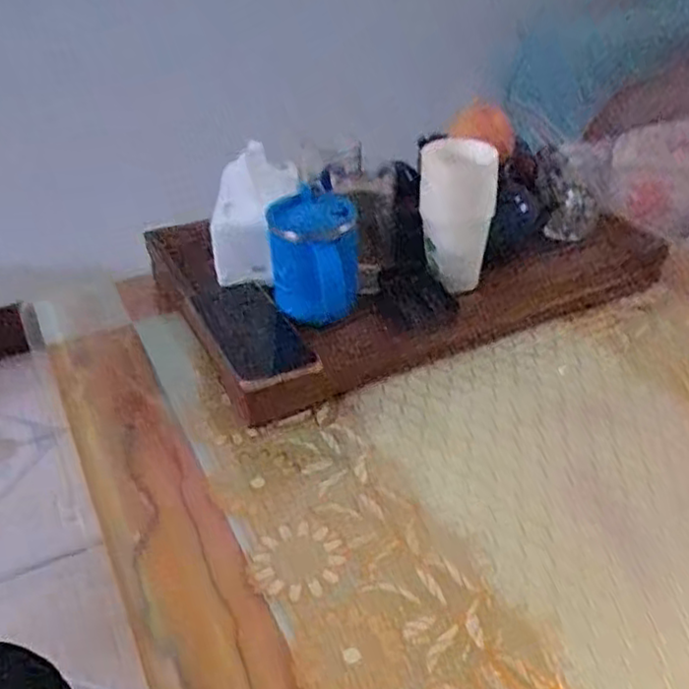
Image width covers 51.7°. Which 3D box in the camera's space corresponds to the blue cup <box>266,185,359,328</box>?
[{"bbox_3d":[-0.030,-0.083,0.678,0.082,0.088,0.103,-2,35,-1],"label":"blue cup"}]

